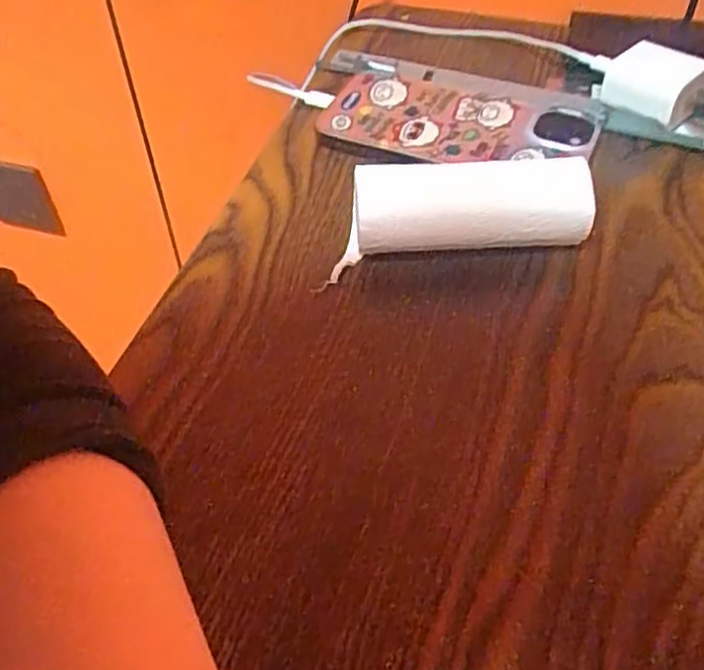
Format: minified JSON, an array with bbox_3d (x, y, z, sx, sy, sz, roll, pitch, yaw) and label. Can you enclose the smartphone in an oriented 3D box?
[{"bbox_3d":[0.054,-0.119,0.371,0.146,0.008,0.073,12,51,12],"label":"smartphone"}]

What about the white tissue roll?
[{"bbox_3d":[0.047,-0.055,0.316,0.110,0.042,0.031,-6,50,-2],"label":"white tissue roll"}]

